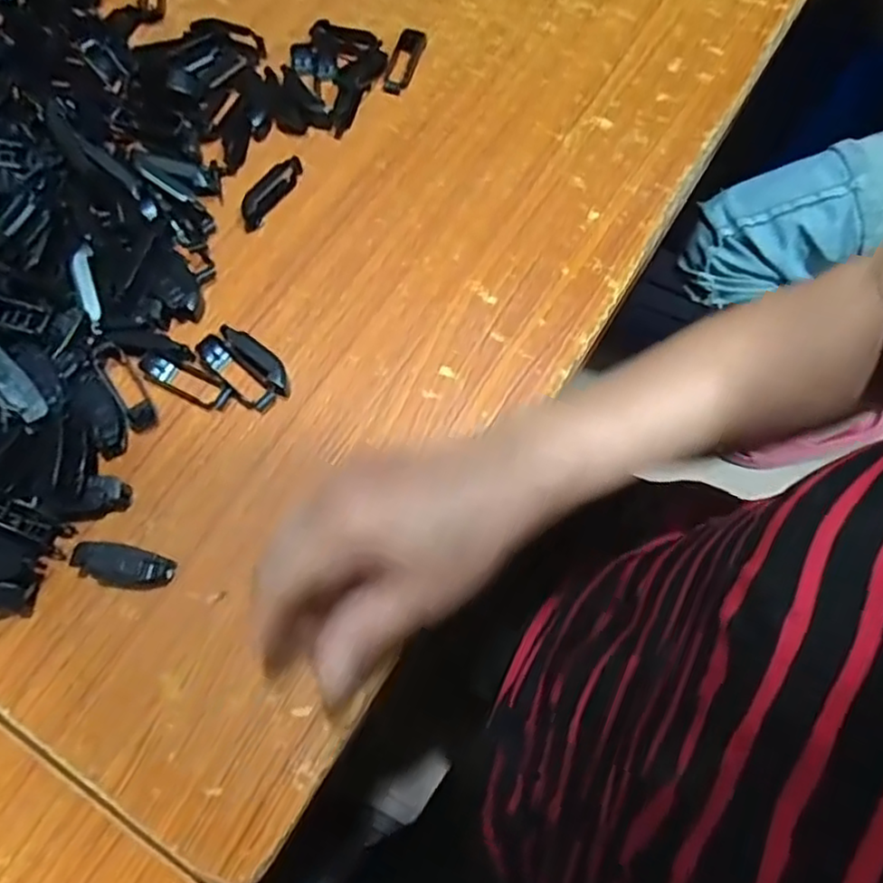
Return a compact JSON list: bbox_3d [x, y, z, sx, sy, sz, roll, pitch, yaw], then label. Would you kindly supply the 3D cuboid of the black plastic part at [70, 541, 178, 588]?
[{"bbox_3d":[-0.167,0.065,0.345,0.049,0.016,0.020,9,71,4],"label":"black plastic part"}]

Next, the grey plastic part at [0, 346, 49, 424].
[{"bbox_3d":[-0.230,-0.031,0.349,0.017,0.006,0.047,-39,93,-12],"label":"grey plastic part"}]

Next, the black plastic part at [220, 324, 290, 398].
[{"bbox_3d":[-0.108,-0.049,0.389,0.052,0.016,0.014,42,76,14],"label":"black plastic part"}]

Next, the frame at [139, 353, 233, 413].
[{"bbox_3d":[-0.152,-0.037,0.387,0.056,0.009,0.019,25,73,9],"label":"frame"}]

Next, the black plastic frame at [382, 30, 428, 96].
[{"bbox_3d":[-0.027,-0.275,0.473,0.019,0.010,0.058,16,71,6],"label":"black plastic frame"}]

